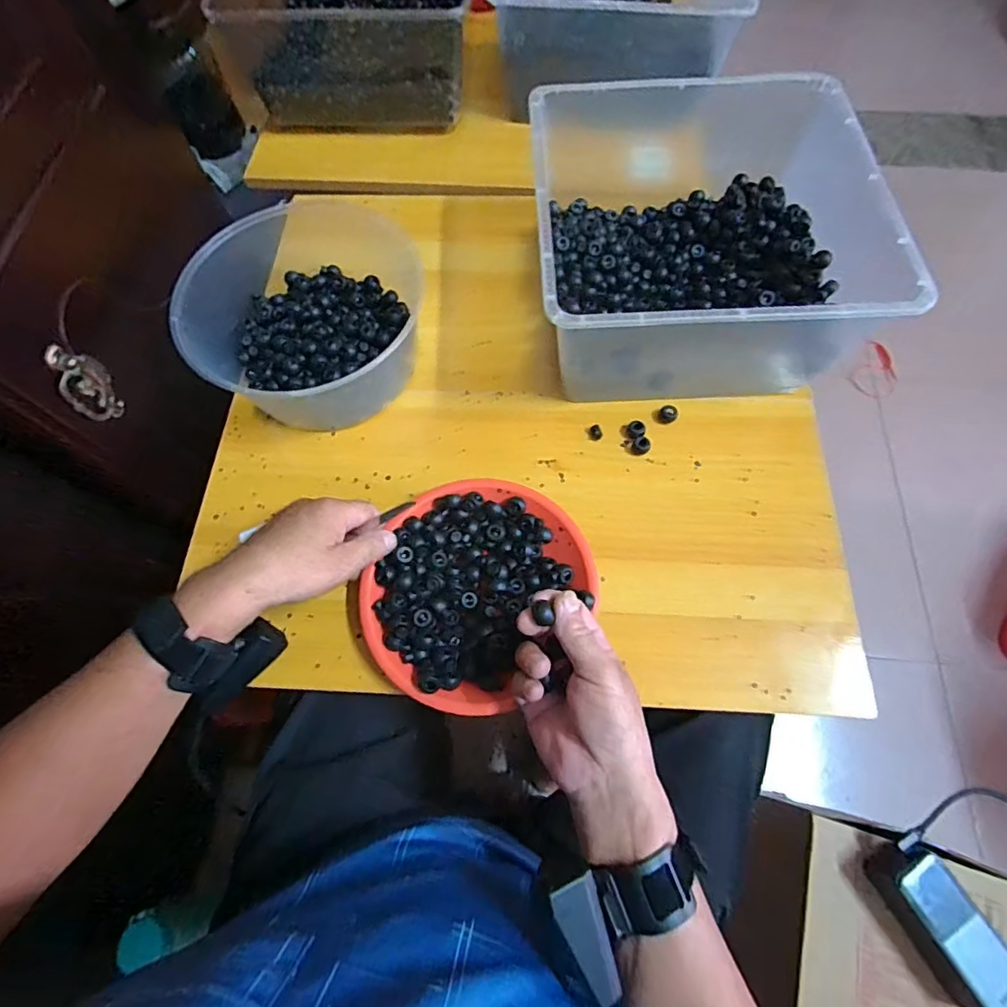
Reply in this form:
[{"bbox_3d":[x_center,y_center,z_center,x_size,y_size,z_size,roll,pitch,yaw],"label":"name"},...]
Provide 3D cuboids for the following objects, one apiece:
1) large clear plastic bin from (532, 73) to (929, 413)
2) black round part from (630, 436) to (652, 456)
[{"bbox_3d":[0.182,-0.240,0.521,0.293,0.155,0.270,-2,67,0],"label":"large clear plastic bin"},{"bbox_3d":[0.137,-0.057,0.521,0.017,0.013,0.020,27,70,12],"label":"black round part"}]

